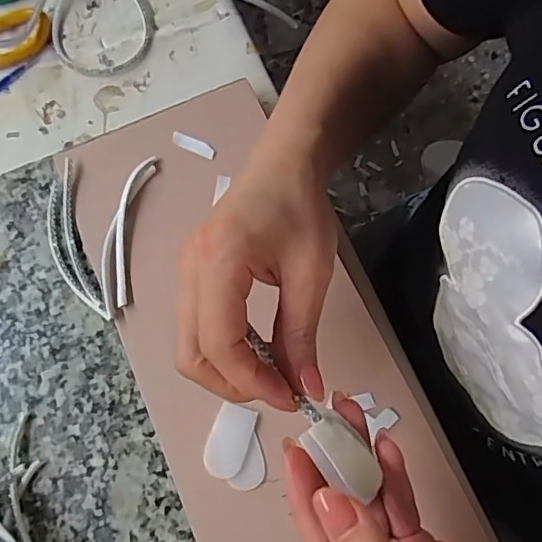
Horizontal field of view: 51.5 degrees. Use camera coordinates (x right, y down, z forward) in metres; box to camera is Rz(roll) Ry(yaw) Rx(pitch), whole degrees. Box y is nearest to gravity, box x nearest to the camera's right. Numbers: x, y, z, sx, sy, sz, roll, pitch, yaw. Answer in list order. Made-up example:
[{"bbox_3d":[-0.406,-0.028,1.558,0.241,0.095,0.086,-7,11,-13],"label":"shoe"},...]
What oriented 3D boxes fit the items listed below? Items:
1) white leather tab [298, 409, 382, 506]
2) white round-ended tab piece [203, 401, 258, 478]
[{"bbox_3d":[0.032,0.081,0.248,0.024,0.007,0.036,-33,70,-26],"label":"white leather tab"},{"bbox_3d":[-0.026,0.106,0.350,0.024,0.004,0.043,16,73,6],"label":"white round-ended tab piece"}]

